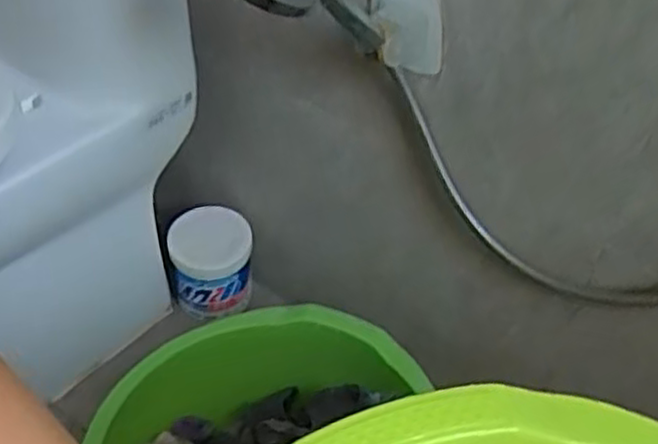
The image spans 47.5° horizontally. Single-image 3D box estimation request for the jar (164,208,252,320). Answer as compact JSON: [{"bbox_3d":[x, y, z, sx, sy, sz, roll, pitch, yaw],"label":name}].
[{"bbox_3d":[-0.163,0.056,1.044,0.109,0.124,0.110,2,43,-2],"label":"jar"}]

